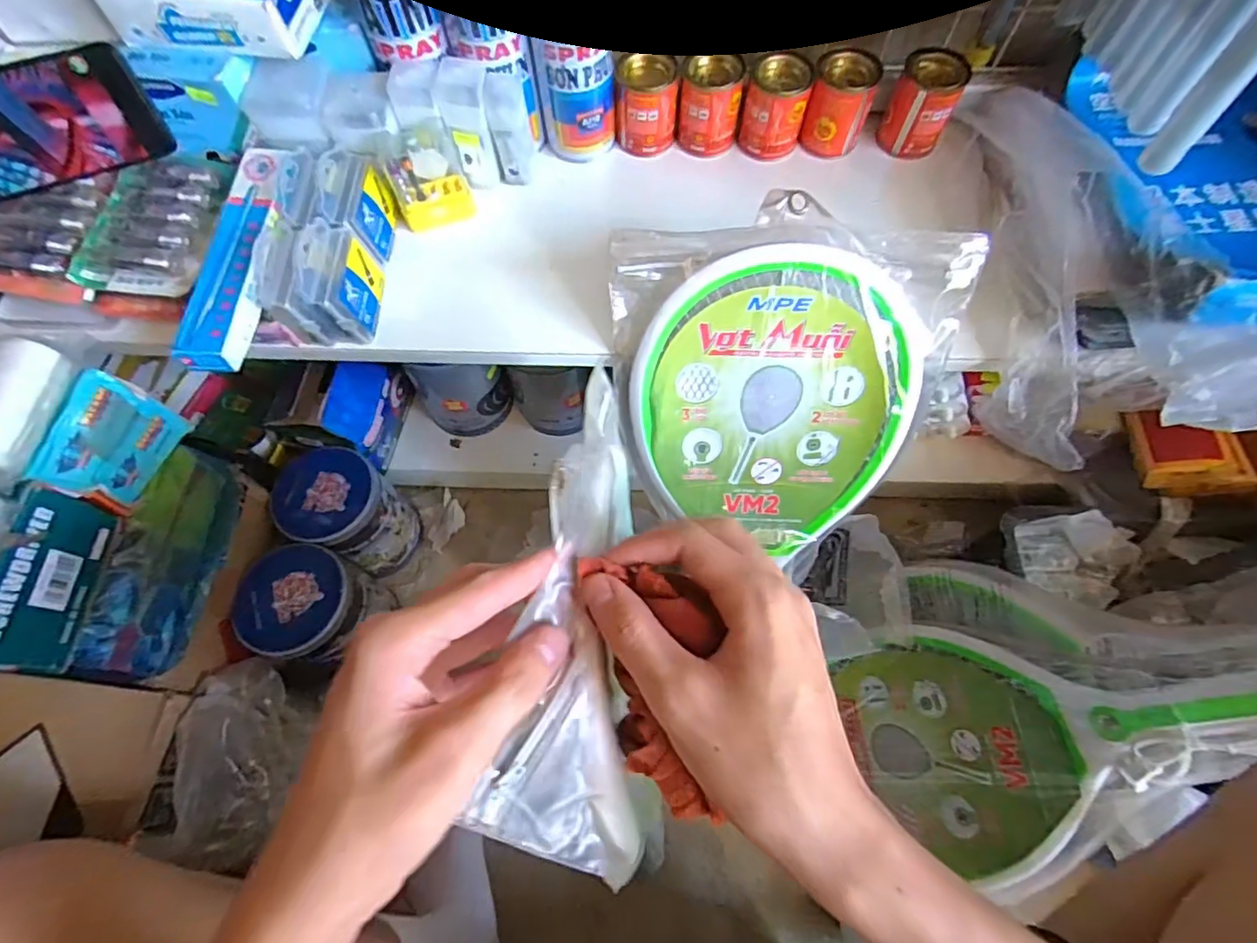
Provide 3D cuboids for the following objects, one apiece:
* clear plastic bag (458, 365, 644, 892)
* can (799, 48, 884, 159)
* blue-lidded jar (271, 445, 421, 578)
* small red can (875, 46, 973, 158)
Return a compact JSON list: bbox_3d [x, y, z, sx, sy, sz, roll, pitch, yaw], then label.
[{"bbox_3d":[-0.023,0.053,0.290,0.058,0.101,0.252,1,65,2],"label":"clear plastic bag"},{"bbox_3d":[0.189,-0.327,0.517,0.054,0.066,0.052,-1,65,1],"label":"can"},{"bbox_3d":[-0.332,0.051,0.700,0.115,0.150,0.109,-1,65,1],"label":"blue-lidded jar"},{"bbox_3d":[0.261,-0.327,0.515,0.053,0.063,0.055,-1,65,1],"label":"small red can"}]

